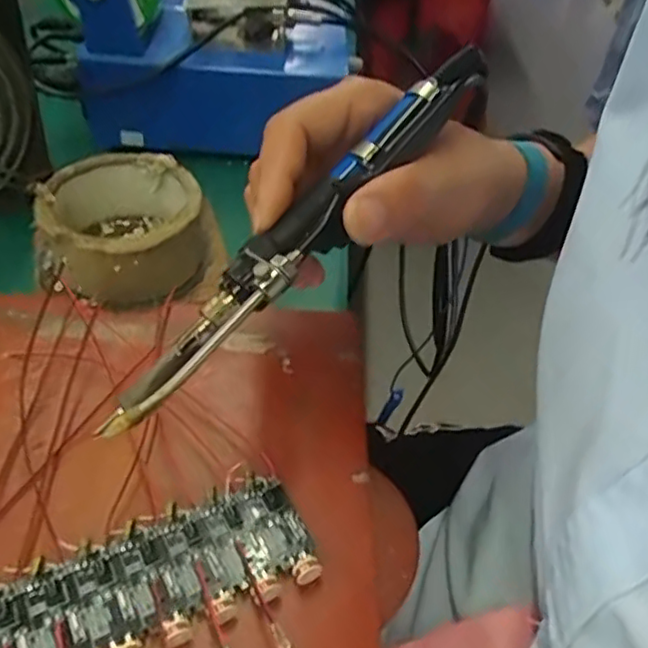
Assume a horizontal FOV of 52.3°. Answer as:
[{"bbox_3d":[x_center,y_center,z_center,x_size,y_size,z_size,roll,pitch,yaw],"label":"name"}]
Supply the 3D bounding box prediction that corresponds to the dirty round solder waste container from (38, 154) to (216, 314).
[{"bbox_3d":[-0.109,-0.053,0.376,0.087,0.054,0.085,2,45,-2],"label":"dirty round solder waste container"}]

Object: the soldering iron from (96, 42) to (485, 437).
[{"bbox_3d":[-0.002,-0.041,0.244,0.025,0.018,0.207,33,71,29],"label":"soldering iron"}]

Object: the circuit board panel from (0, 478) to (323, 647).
[{"bbox_3d":[-0.072,0.093,0.220,0.138,0.010,0.046,-20,49,-21],"label":"circuit board panel"}]

